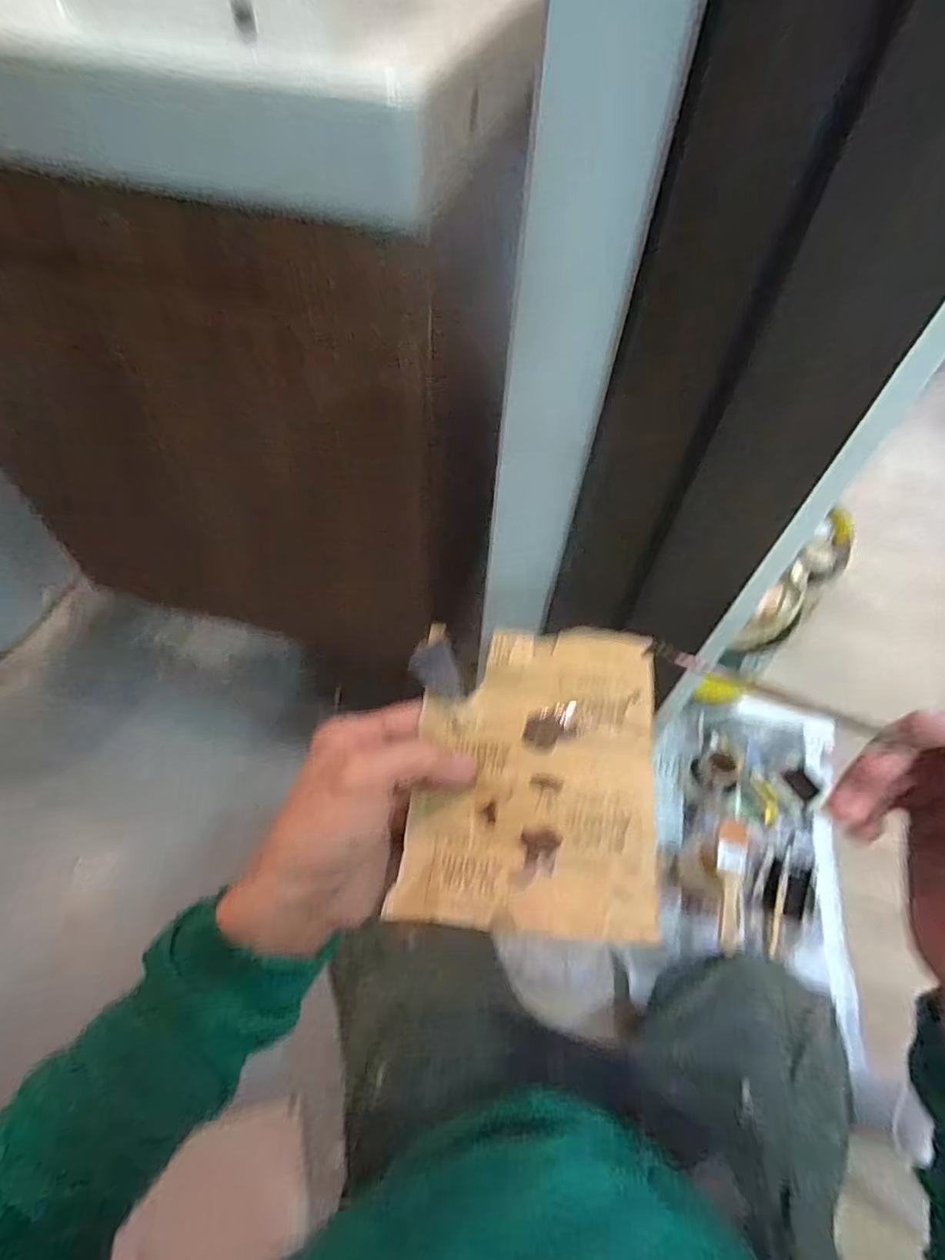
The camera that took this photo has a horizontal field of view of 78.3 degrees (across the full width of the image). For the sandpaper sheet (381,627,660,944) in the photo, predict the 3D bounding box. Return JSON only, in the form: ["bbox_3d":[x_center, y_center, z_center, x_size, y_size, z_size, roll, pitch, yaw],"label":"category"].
[{"bbox_3d":[0.028,0.066,0.280,0.113,0.011,0.139,1,68,13],"label":"sandpaper sheet"}]

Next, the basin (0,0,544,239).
[{"bbox_3d":[-0.238,-0.488,0.491,0.530,0.085,0.385,12,56,5],"label":"basin"}]

